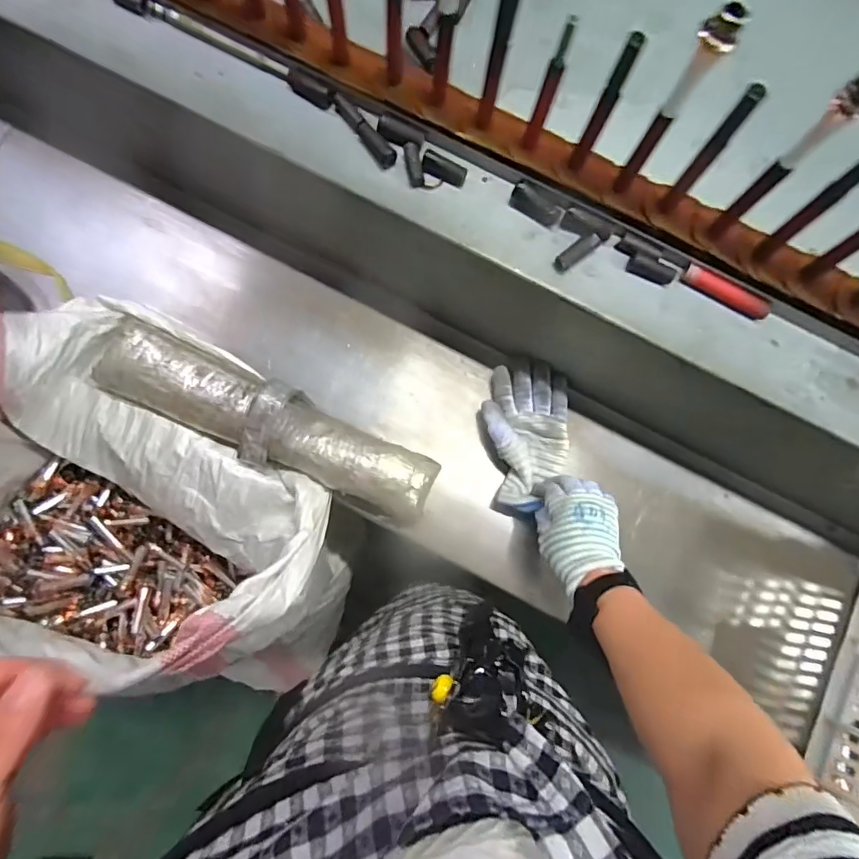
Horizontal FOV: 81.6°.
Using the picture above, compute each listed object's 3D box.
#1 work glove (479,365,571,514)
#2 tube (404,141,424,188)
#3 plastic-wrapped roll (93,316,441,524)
[{"bbox_3d":[0.124,0.009,0.628,0.108,0.040,0.189,1,75,0],"label":"work glove"},{"bbox_3d":[-0.015,-0.269,0.505,0.016,0.014,0.044,-8,88,-3],"label":"tube"},{"bbox_3d":[-0.197,-0.010,0.591,0.427,0.087,0.097,24,76,6],"label":"plastic-wrapped roll"}]

